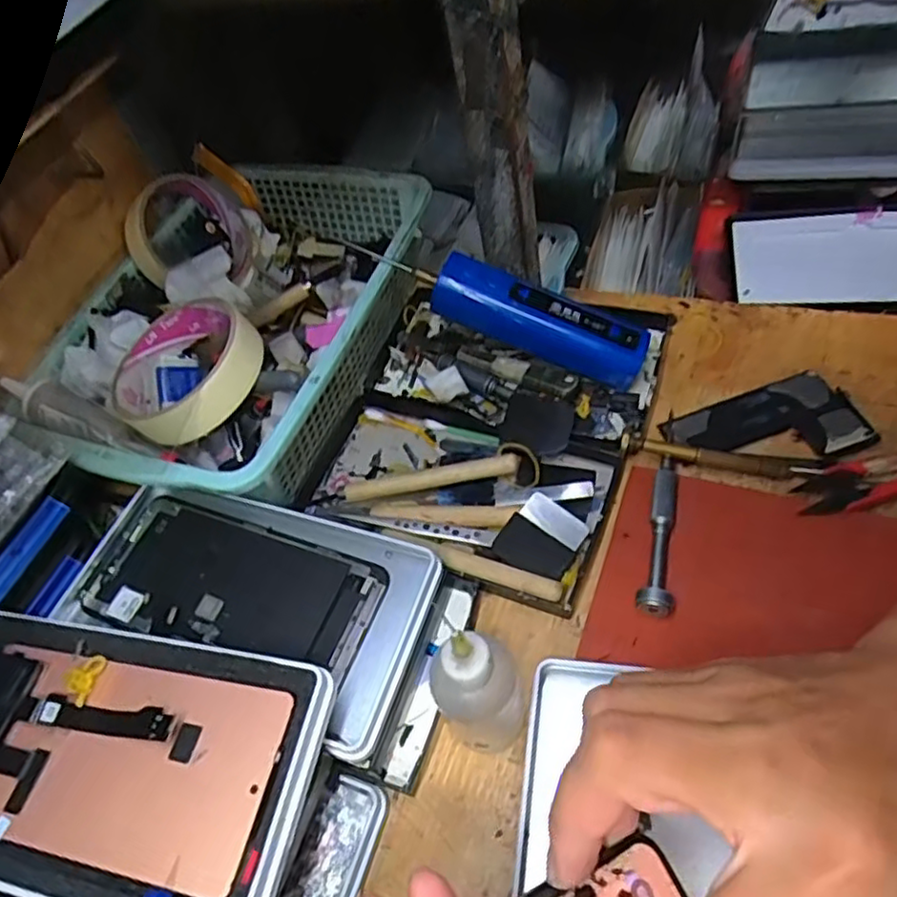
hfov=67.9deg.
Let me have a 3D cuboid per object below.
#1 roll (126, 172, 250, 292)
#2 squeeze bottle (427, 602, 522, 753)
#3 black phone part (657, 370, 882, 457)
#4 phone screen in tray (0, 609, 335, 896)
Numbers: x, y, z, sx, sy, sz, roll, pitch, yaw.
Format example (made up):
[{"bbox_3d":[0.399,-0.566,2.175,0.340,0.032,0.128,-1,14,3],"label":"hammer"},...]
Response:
[{"bbox_3d":[-0.188,-0.157,0.481,0.030,0.075,0.087,-4,10,44],"label":"roll"},{"bbox_3d":[0.012,0.102,0.278,0.037,0.100,0.033,-4,54,9],"label":"squeeze bottle"},{"bbox_3d":[0.180,-0.013,0.378,0.095,0.014,0.060,-20,53,-3],"label":"black phone part"},{"bbox_3d":[-0.143,0.125,0.272,0.179,0.011,0.101,6,56,17],"label":"phone screen in tray"}]

